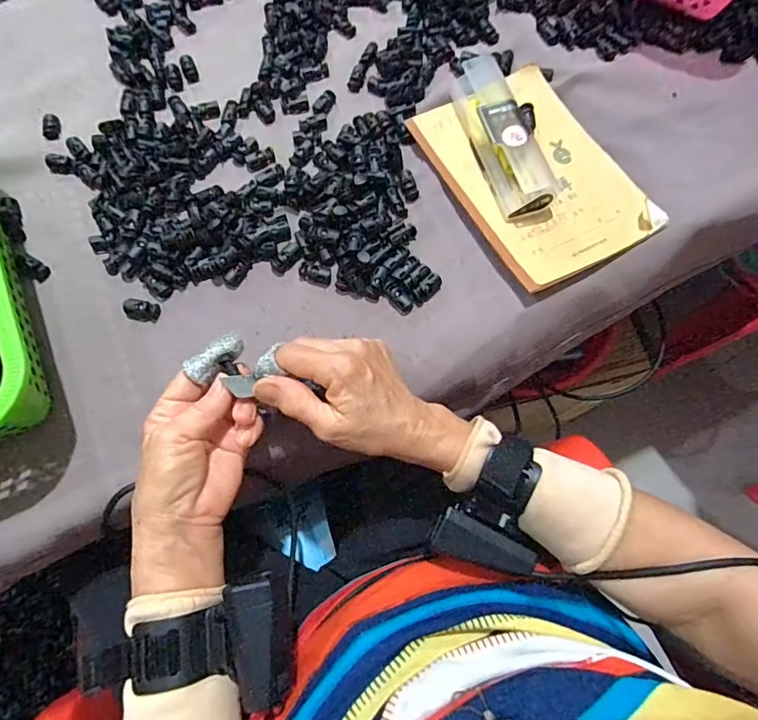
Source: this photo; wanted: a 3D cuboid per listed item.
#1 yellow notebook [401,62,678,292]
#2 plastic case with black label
[{"bbox_3d":[0.137,-0.170,0.424,0.140,0.011,0.202,-26,73,-10],"label":"yellow notebook"},{"bbox_3d":[0.108,-0.201,0.422,0.044,0.034,0.156,-15,71,-7],"label":"plastic case with black label"}]

